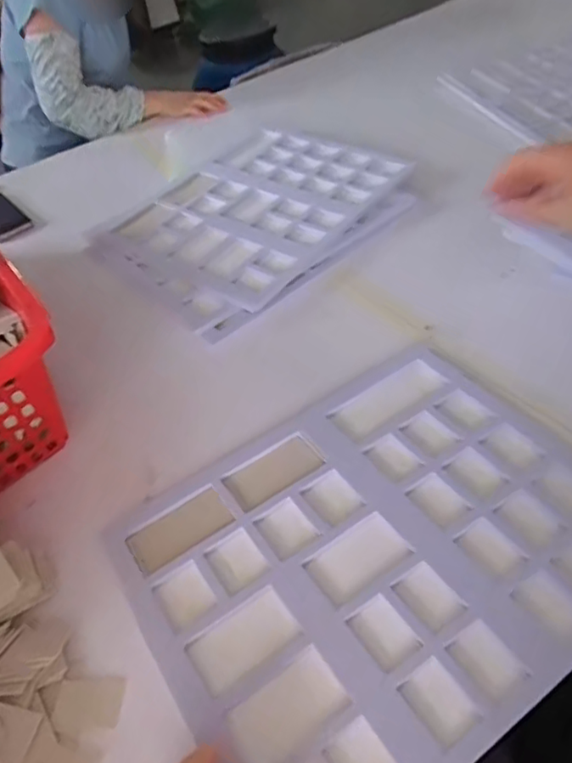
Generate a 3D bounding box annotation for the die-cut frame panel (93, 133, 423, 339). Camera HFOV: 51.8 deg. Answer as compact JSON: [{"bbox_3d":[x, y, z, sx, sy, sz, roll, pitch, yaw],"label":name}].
[{"bbox_3d":[-0.052,-0.273,0.956,0.376,0.032,0.449,34,62,32],"label":"die-cut frame panel"}]

